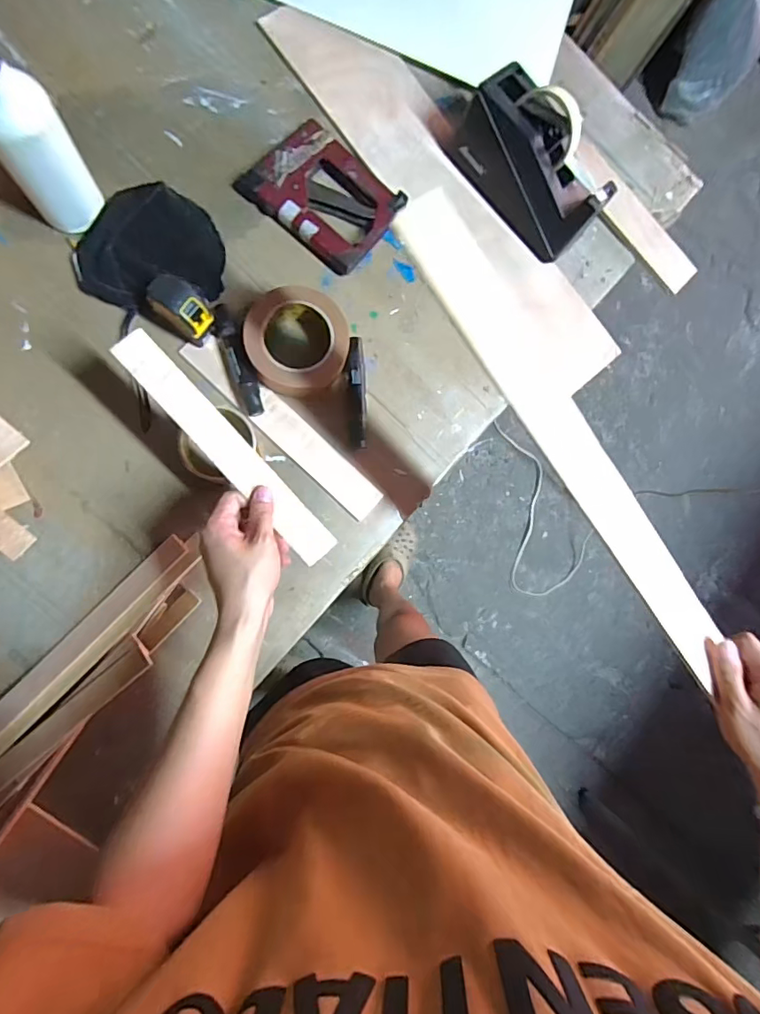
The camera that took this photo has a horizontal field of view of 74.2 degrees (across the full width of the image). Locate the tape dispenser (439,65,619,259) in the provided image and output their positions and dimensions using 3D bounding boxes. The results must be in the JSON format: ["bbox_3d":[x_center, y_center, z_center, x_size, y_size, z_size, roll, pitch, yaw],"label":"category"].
[{"bbox_3d":[0.187,-0.420,0.620,0.089,0.094,0.199,-43,93,-9],"label":"tape dispenser"}]

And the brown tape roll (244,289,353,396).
[{"bbox_3d":[-0.095,-0.190,0.581,0.114,0.052,0.116,1,86,-9],"label":"brown tape roll"}]

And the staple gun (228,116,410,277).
[{"bbox_3d":[-0.067,-0.381,0.615,0.162,0.025,0.129,37,81,-4],"label":"staple gun"}]

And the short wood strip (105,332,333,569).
[{"bbox_3d":[-0.143,-0.053,0.480,0.266,0.006,0.038,48,68,-10],"label":"short wood strip"}]

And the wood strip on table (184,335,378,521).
[{"bbox_3d":[-0.115,-0.095,0.600,0.283,0.010,0.042,43,81,-3],"label":"wood strip on table"}]

